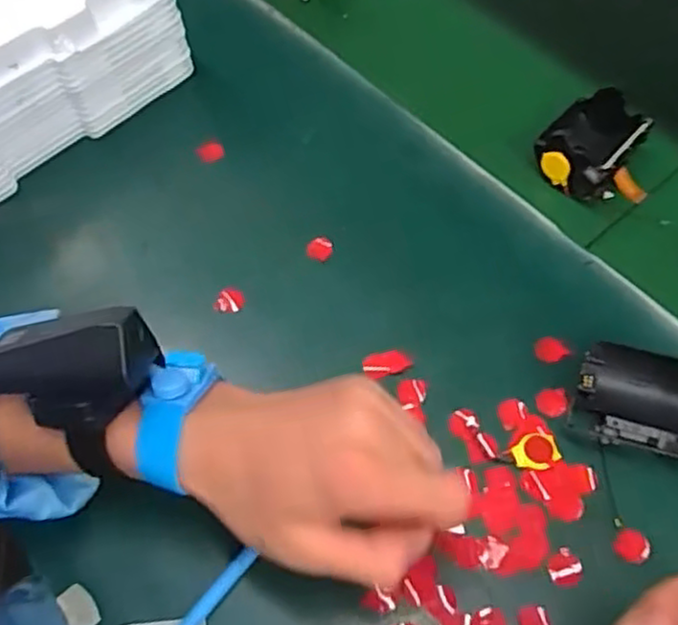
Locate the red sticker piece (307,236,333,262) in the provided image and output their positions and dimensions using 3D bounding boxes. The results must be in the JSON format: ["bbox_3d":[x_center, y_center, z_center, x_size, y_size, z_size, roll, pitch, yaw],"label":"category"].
[{"bbox_3d":[-0.013,-0.041,0.462,0.016,0.008,0.014,8,61,5],"label":"red sticker piece"}]

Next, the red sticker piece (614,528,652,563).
[{"bbox_3d":[0.152,0.121,0.367,0.017,0.005,0.017,36,67,19],"label":"red sticker piece"}]

